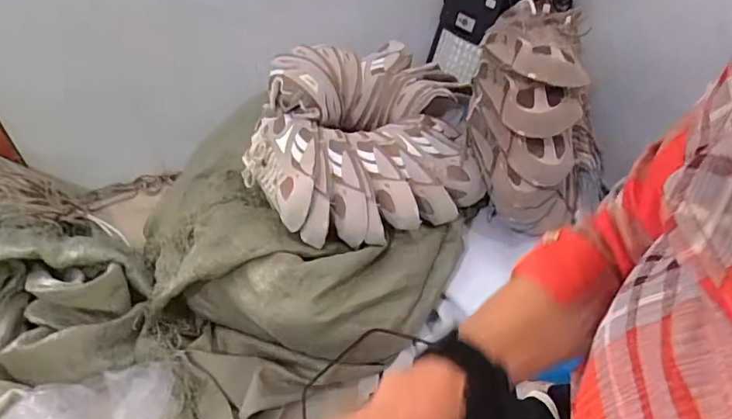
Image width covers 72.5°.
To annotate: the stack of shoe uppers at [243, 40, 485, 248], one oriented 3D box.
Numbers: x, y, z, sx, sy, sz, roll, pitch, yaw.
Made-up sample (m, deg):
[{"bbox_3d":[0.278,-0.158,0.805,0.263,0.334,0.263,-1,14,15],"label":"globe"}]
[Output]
[{"bbox_3d":[0.007,-0.153,0.906,0.389,0.197,0.457,4,41,10],"label":"stack of shoe uppers"}]

